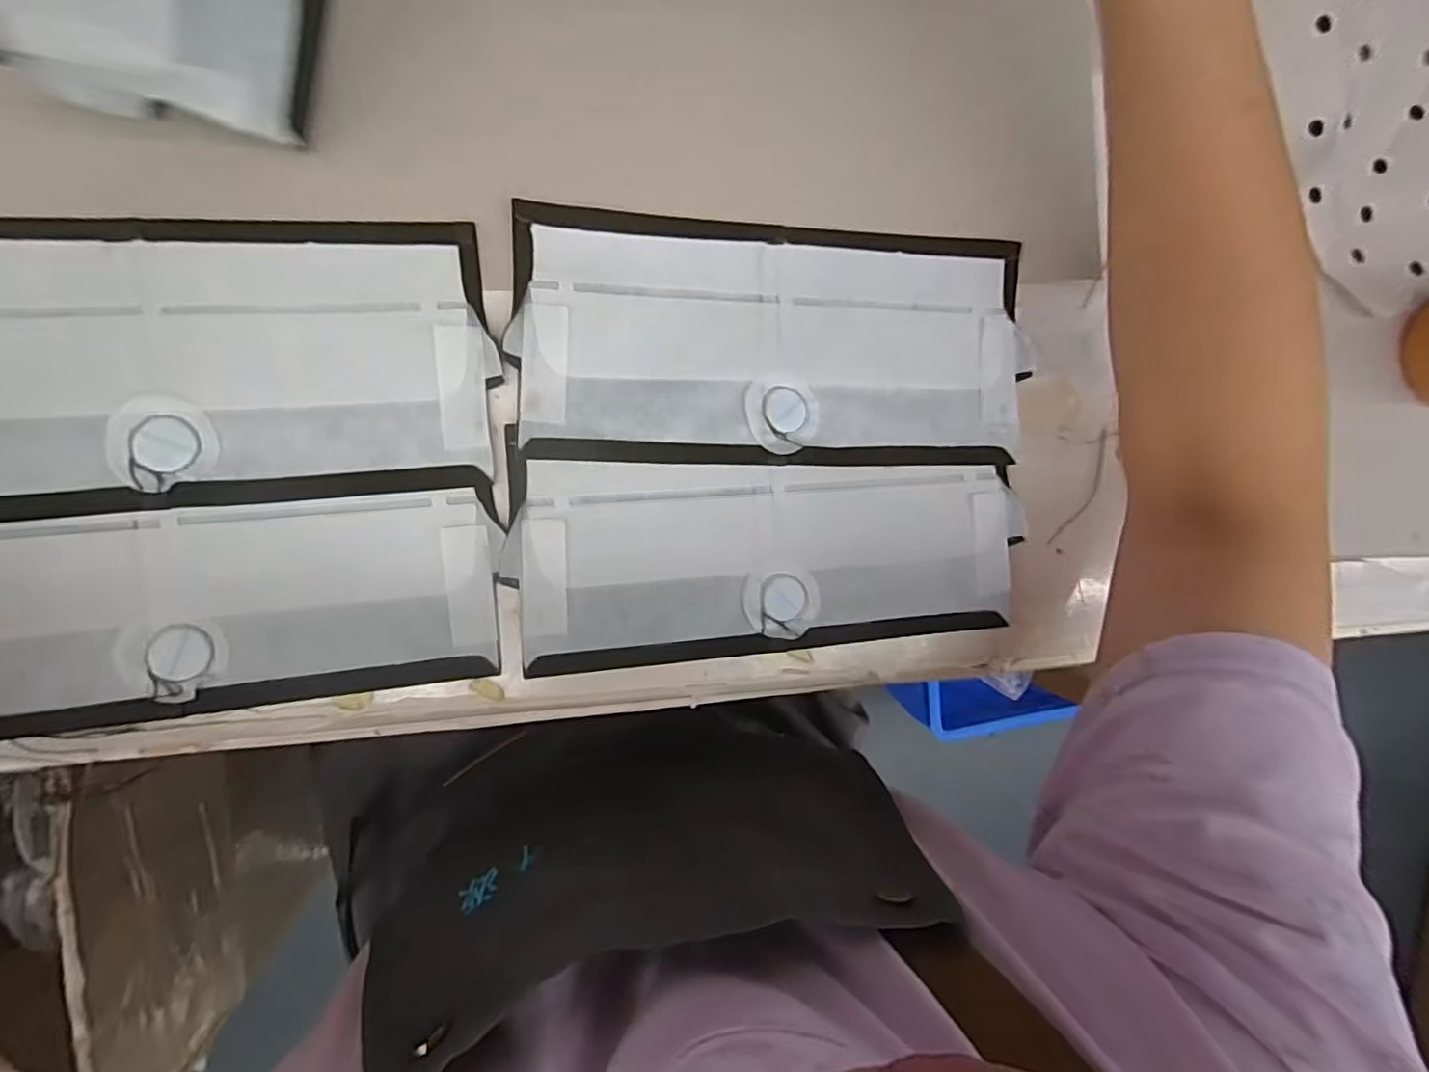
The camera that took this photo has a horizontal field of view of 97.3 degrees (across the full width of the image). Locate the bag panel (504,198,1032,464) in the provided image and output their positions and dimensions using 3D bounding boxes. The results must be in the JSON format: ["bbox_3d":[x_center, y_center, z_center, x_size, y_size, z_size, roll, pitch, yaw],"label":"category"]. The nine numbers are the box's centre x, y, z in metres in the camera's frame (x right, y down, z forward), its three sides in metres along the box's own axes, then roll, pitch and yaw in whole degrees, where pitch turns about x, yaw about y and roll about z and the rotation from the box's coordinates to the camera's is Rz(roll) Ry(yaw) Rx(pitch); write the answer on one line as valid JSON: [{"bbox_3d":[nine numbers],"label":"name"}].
[{"bbox_3d":[0.032,-0.088,0.284,0.232,0.008,0.102,0,94,-12],"label":"bag panel"}]

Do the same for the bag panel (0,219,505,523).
[{"bbox_3d":[-0.208,-0.064,0.238,0.233,0.008,0.106,-6,92,-13],"label":"bag panel"}]

